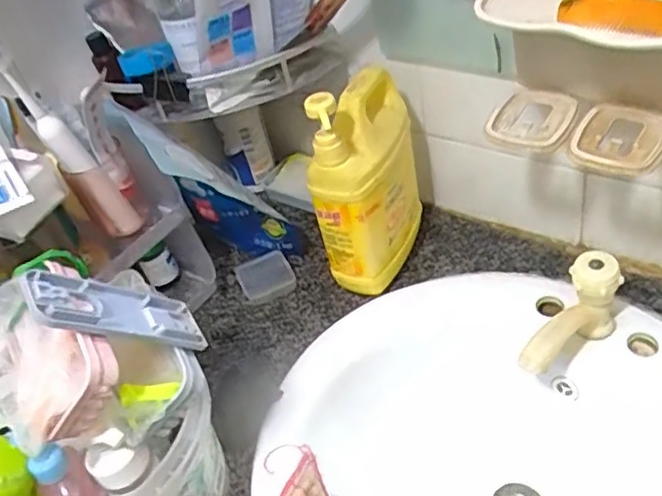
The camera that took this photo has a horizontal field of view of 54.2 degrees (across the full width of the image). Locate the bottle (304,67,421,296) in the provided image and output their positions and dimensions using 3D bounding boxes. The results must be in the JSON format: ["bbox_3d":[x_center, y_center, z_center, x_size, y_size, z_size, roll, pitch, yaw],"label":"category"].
[{"bbox_3d":[0.048,-0.068,0.723,0.084,0.260,0.148,24,52,22],"label":"bottle"}]

